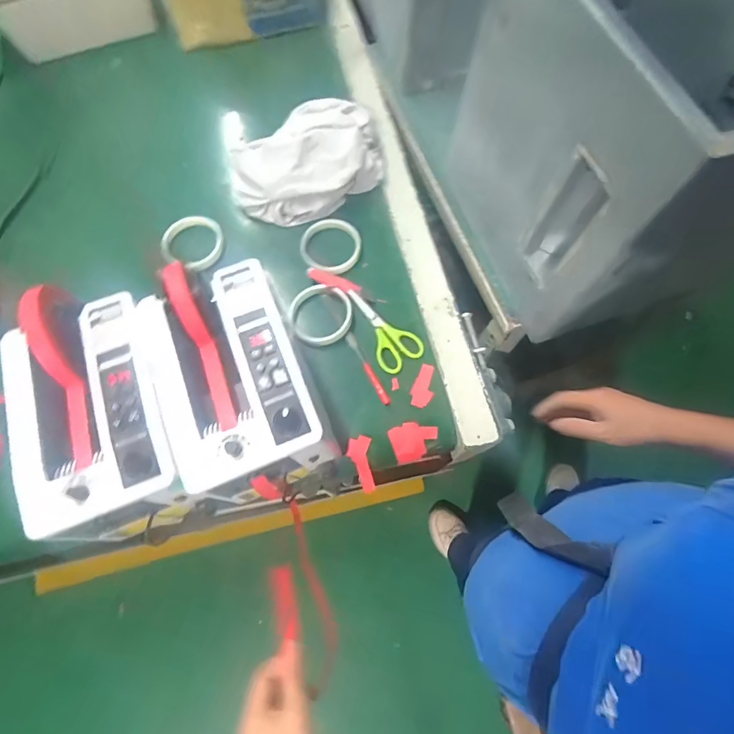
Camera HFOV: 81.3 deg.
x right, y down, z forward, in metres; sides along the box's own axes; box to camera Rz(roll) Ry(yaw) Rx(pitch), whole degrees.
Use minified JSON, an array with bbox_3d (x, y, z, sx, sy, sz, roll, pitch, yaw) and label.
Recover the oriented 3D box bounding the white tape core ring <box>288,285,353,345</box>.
[{"bbox_3d":[-0.061,-0.072,0.571,0.083,0.016,0.082,0,71,0],"label":"white tape core ring"}]

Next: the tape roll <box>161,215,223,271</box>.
[{"bbox_3d":[-0.246,-0.181,0.612,0.077,0.023,0.082,0,71,0],"label":"tape roll"}]

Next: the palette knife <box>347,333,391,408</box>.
[{"bbox_3d":[0.001,0.001,0.550,0.011,0.008,0.109,-26,73,-9],"label":"palette knife"}]

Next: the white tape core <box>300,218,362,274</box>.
[{"bbox_3d":[-0.050,-0.174,0.611,0.082,0.009,0.085,3,71,-9],"label":"white tape core"}]

